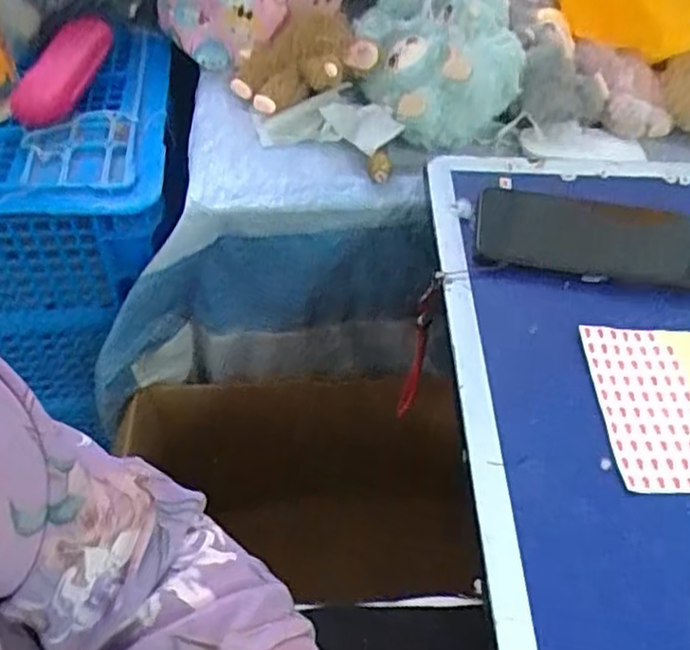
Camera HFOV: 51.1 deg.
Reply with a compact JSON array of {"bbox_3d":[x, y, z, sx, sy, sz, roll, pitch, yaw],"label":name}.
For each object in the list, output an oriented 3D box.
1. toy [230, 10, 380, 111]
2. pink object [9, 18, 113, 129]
[{"bbox_3d":[-0.042,-0.237,0.666,0.118,0.064,0.084,-19,53,-18],"label":"toy"},{"bbox_3d":[-0.262,-0.235,0.666,0.051,0.026,0.119,34,85,23],"label":"pink object"}]

